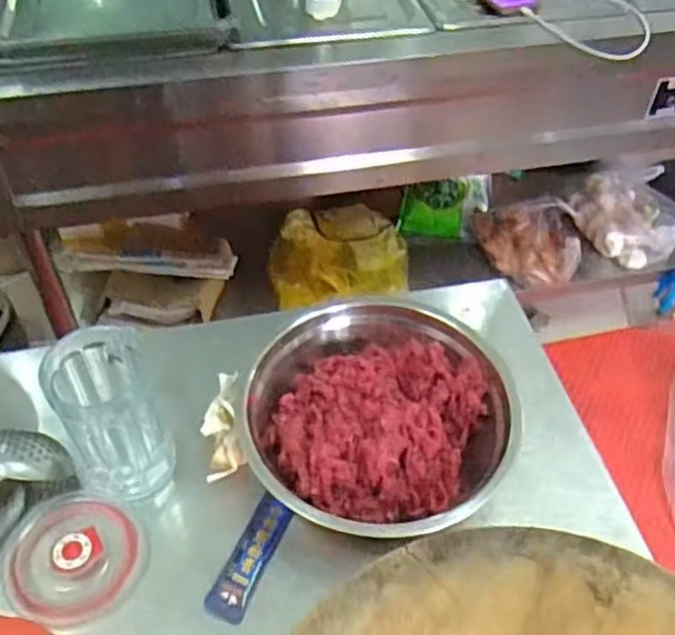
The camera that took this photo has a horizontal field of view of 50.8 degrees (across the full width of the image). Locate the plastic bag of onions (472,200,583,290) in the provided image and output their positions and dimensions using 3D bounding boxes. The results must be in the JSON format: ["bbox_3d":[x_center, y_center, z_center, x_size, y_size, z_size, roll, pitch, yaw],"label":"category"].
[{"bbox_3d":[0.431,-0.180,1.576,0.223,0.107,0.204,-1,49,-3],"label":"plastic bag of onions"}]

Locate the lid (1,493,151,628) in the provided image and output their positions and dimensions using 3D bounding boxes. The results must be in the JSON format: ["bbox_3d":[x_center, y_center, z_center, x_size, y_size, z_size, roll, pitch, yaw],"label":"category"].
[{"bbox_3d":[-0.196,0.180,0.534,0.102,0.014,0.096,1,49,-1],"label":"lid"}]

